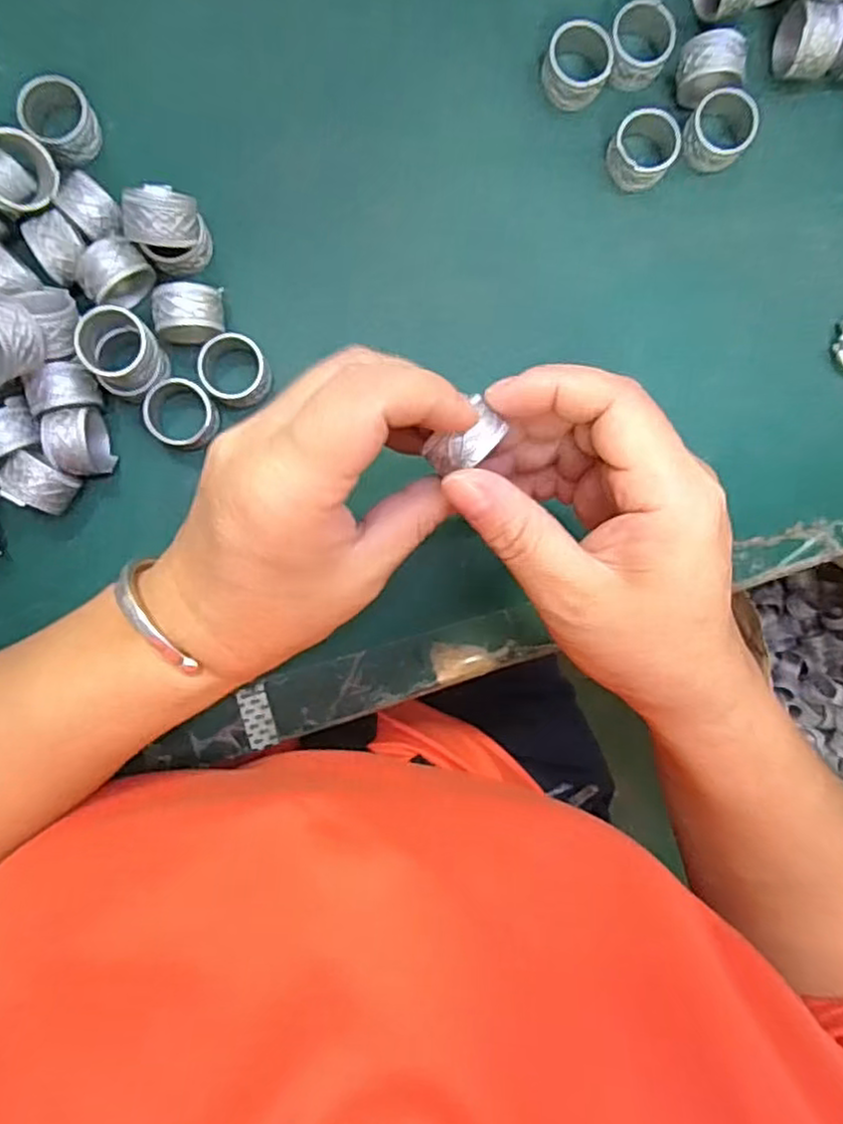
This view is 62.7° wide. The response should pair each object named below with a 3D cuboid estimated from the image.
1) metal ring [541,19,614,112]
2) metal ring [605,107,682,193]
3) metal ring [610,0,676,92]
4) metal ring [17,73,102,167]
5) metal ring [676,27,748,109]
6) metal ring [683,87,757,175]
[{"bbox_3d":[0.067,-0.213,0.297,0.028,0.018,0.027,0,91,-4],"label":"metal ring"},{"bbox_3d":[0.097,-0.180,0.302,0.027,0.016,0.028,0,91,-4],"label":"metal ring"},{"bbox_3d":[0.094,-0.223,0.299,0.026,0.015,0.030,10,91,-4],"label":"metal ring"},{"bbox_3d":[-0.147,-0.180,0.284,0.029,0.019,0.026,42,89,-4],"label":"metal ring"},{"bbox_3d":[0.123,-0.211,0.297,0.025,0.023,0.020,-1,91,-4],"label":"metal ring"},{"bbox_3d":[0.130,-0.188,0.303,0.027,0.017,0.028,0,91,-4],"label":"metal ring"}]

